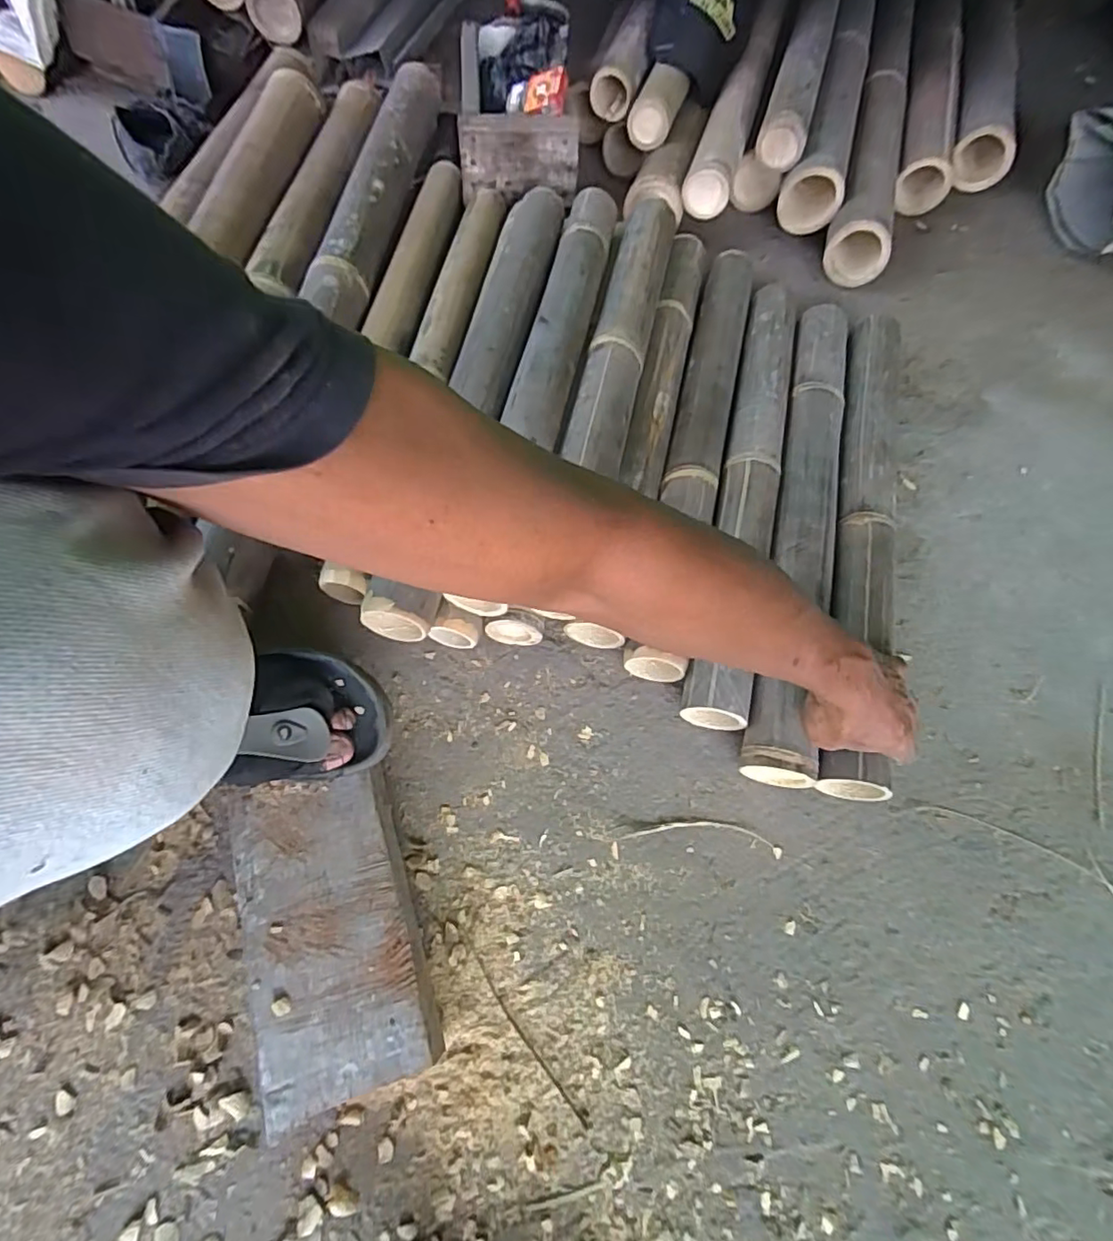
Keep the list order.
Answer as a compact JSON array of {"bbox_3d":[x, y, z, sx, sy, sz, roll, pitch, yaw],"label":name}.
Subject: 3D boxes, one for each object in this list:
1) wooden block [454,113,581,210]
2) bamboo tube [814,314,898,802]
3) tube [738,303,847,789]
[{"bbox_3d":[-0.054,-0.659,0.833,0.169,0.092,0.047,-7,63,-6],"label":"wooden block"},{"bbox_3d":[0.344,-0.121,0.655,0.070,0.057,0.629,15,66,4],"label":"bamboo tube"},{"bbox_3d":[0.273,-0.136,0.656,0.077,0.078,0.632,14,68,4],"label":"tube"}]

